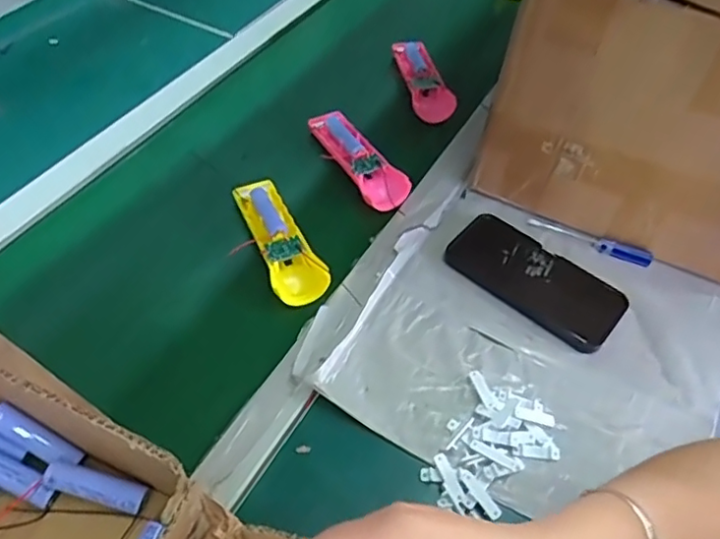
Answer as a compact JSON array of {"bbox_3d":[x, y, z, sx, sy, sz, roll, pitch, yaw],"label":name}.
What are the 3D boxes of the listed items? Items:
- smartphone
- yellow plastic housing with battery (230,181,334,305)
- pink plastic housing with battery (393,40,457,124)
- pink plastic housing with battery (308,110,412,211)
[{"bbox_3d":[0.167,0.009,0.590,0.164,0.013,0.084,35,57,21],"label":"smartphone"},{"bbox_3d":[-0.082,-0.034,0.593,0.050,0.021,0.155,-21,56,-20],"label":"yellow plastic housing with battery"},{"bbox_3d":[0.077,-0.230,0.743,0.041,0.024,0.157,-6,52,-9],"label":"pink plastic housing with battery"},{"bbox_3d":[-0.002,-0.123,0.667,0.040,0.028,0.162,-23,57,-21],"label":"pink plastic housing with battery"}]

